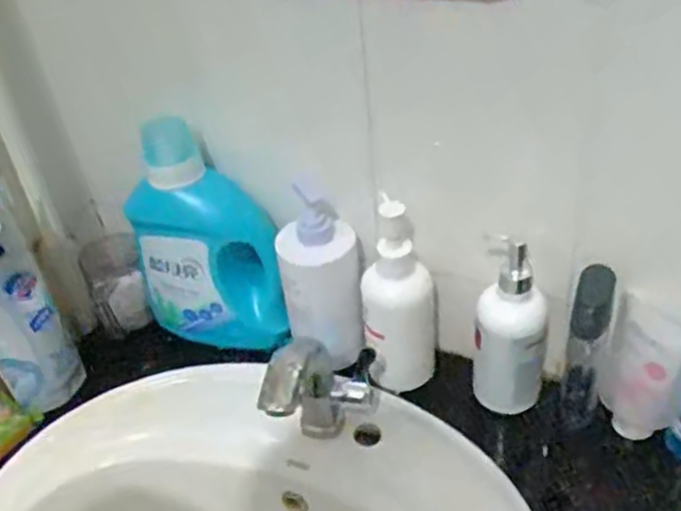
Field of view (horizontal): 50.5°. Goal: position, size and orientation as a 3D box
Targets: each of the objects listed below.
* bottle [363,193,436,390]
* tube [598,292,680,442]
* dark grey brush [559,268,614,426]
[{"bbox_3d":[0.057,0.045,0.716,0.073,0.213,0.082,-1,39,5],"label":"bottle"},{"bbox_3d":[0.289,0.108,0.665,0.042,0.142,0.075,-25,42,-36],"label":"tube"},{"bbox_3d":[0.227,0.091,0.665,0.032,0.173,0.041,11,42,20],"label":"dark grey brush"}]

